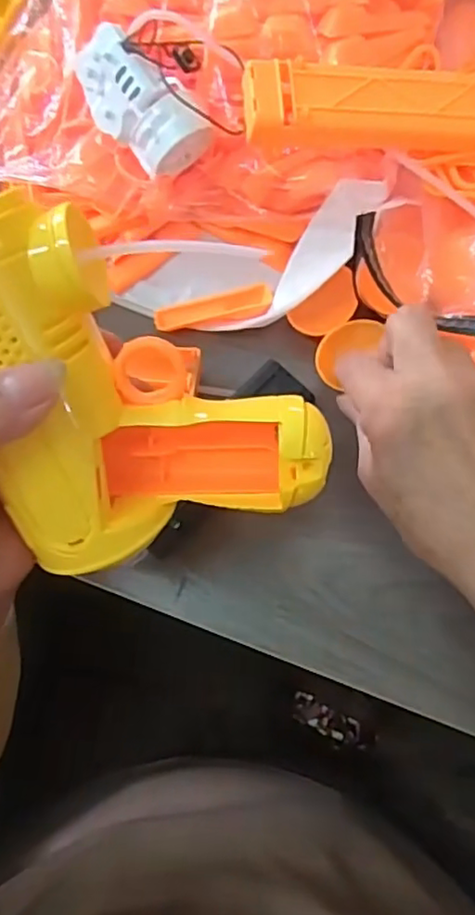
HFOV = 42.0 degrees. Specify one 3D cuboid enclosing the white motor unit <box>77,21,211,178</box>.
[{"bbox_3d":[-0.048,-0.168,0.301,0.029,0.039,0.070,-42,77,-9],"label":"white motor unit"}]

